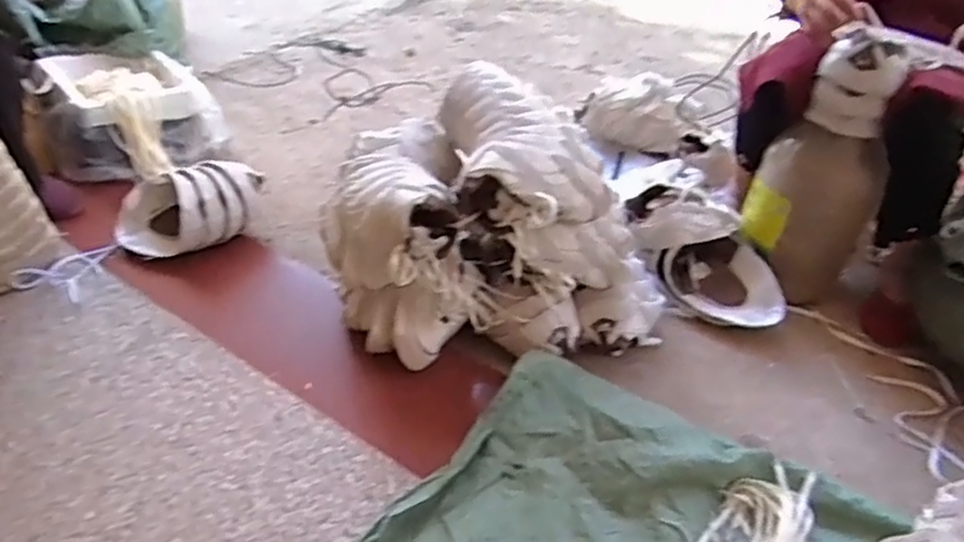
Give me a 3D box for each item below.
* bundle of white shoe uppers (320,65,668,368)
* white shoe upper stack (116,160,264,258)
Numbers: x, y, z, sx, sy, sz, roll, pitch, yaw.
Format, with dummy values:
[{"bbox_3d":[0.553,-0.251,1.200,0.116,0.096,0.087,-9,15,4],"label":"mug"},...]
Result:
[{"bbox_3d":[0.027,-0.090,1.136,0.535,0.320,0.353,-8,43,-8],"label":"bundle of white shoe uppers"},{"bbox_3d":[-0.550,-0.116,1.320,0.273,0.110,0.149,-9,43,-9],"label":"white shoe upper stack"}]

